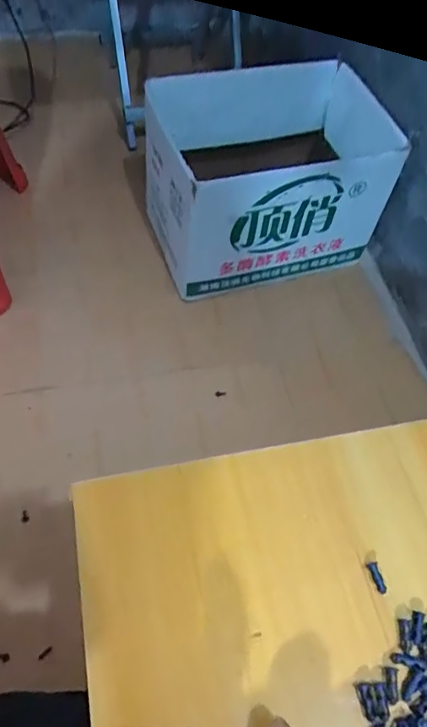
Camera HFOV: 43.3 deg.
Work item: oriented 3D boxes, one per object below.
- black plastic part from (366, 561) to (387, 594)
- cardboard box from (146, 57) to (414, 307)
[{"bbox_3d":[0.093,0.121,0.304,0.005,0.005,0.017,-15,61,-13],"label":"black plastic part"},{"bbox_3d":[0.116,-0.373,1.061,0.463,0.260,0.335,-11,60,-11],"label":"cardboard box"}]

